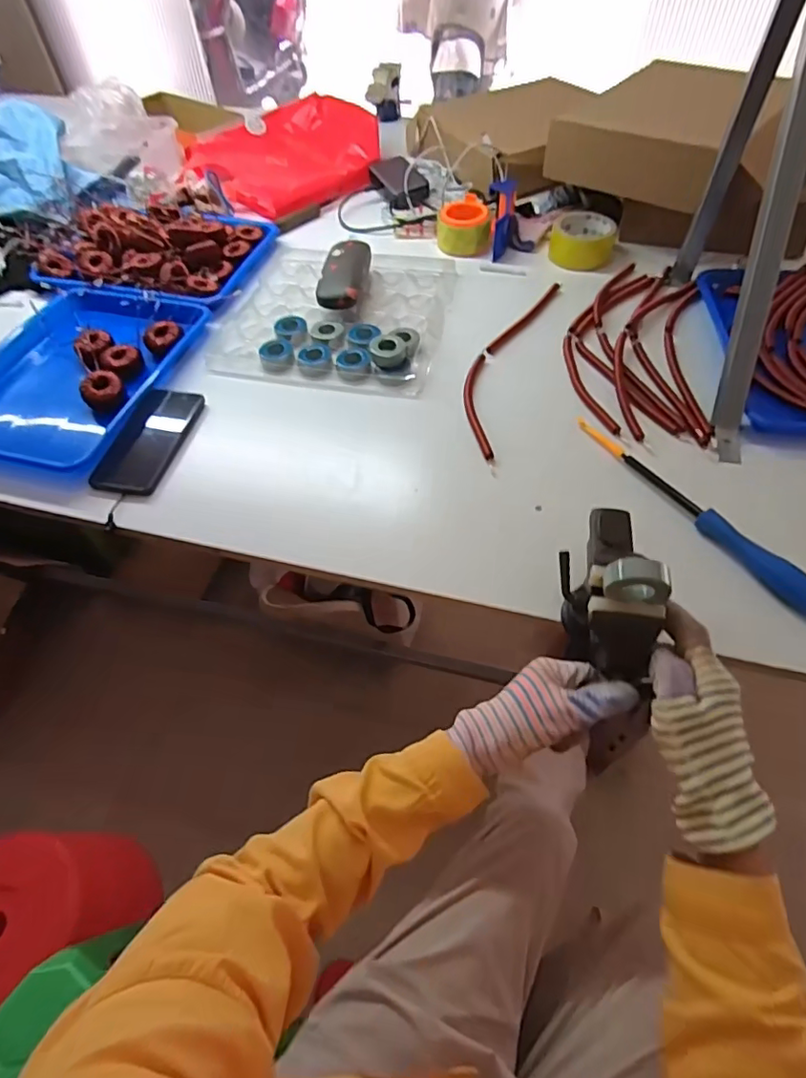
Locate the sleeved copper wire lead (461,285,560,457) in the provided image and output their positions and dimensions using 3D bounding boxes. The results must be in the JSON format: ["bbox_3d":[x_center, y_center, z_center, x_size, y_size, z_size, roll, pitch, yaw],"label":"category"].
[{"bbox_3d":[0.133,-0.241,0.714,0.069,0.007,0.362,16,57,14],"label":"sleeved copper wire lead"}]

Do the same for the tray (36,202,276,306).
[{"bbox_3d":[-0.399,-0.475,0.852,0.341,0.049,0.286,7,55,8],"label":"tray"}]

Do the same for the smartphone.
[{"bbox_3d":[-0.301,-0.122,0.641,0.076,0.015,0.165,8,55,8],"label":"smartphone"}]

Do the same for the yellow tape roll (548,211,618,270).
[{"bbox_3d":[0.283,-0.471,0.852,0.095,0.049,0.095,10,55,10],"label":"yellow tape roll"}]

